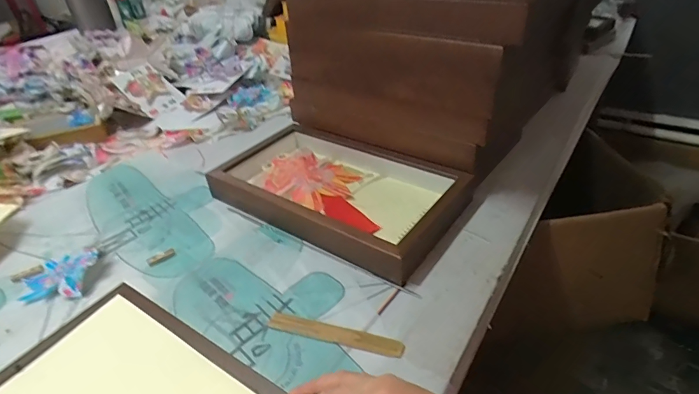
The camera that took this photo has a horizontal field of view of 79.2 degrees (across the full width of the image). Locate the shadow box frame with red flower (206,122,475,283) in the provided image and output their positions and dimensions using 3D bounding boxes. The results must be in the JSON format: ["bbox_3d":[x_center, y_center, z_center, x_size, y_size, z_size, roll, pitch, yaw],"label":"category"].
[{"bbox_3d":[-0.018,-0.018,0.627,0.333,0.054,0.203,21,44,30],"label":"shadow box frame with red flower"}]

